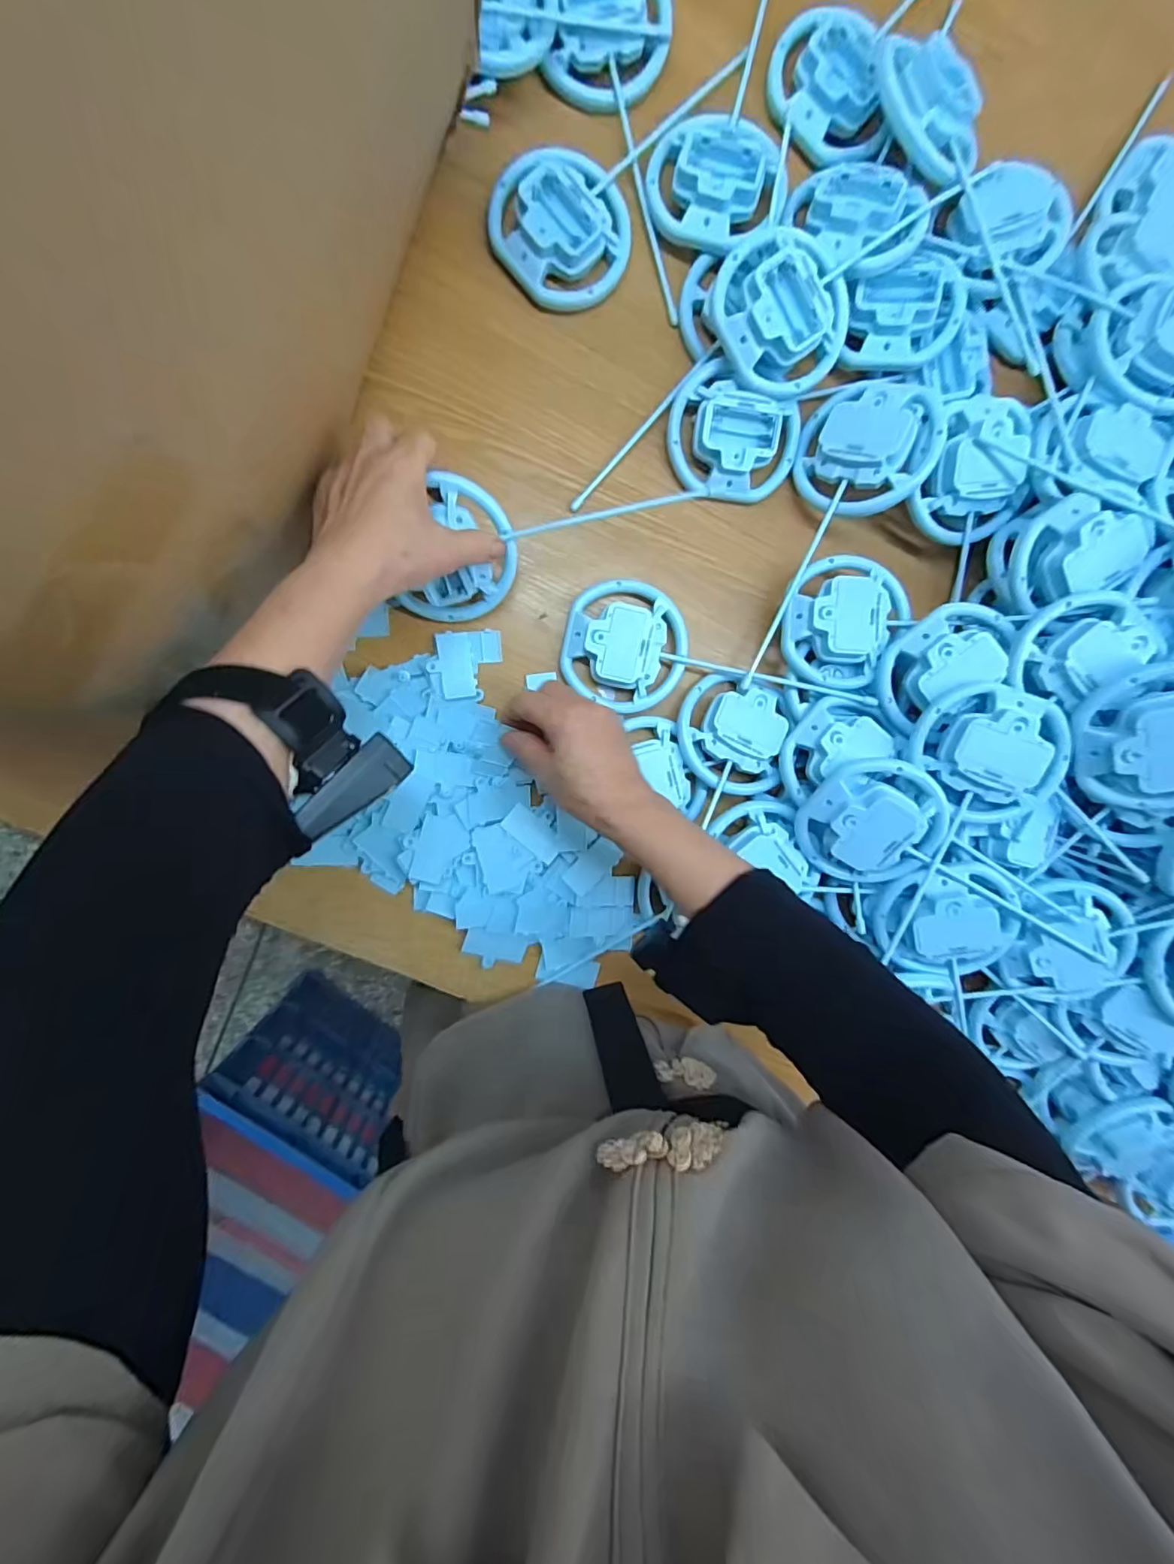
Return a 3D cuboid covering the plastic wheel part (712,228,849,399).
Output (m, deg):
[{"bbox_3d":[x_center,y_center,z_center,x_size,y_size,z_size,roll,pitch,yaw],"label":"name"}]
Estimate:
[{"bbox_3d":[0.144,-0.345,0.408,0.097,0.027,0.103,-1,96,-6],"label":"plastic wheel part"}]

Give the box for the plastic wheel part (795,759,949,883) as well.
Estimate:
[{"bbox_3d":[0.215,0.032,0.424,0.097,0.040,0.097,2,118,4],"label":"plastic wheel part"}]

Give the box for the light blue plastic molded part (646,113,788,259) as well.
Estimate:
[{"bbox_3d":[0.094,-0.442,0.410,0.092,0.033,0.091,-3,96,-5],"label":"light blue plastic molded part"}]

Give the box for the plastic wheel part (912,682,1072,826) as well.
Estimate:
[{"bbox_3d":[0.294,-0.021,0.408,0.097,0.045,0.097,10,95,-7],"label":"plastic wheel part"}]

